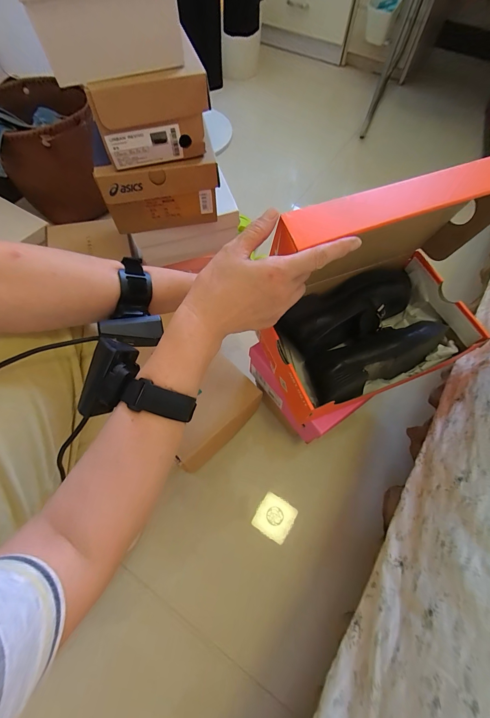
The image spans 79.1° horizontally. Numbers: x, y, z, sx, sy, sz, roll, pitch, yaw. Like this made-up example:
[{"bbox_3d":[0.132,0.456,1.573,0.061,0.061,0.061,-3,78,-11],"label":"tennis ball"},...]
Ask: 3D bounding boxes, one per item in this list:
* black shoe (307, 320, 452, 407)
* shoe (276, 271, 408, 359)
[{"bbox_3d":[0.203,-0.007,0.472,0.223,0.073,0.087,-23,66,-11],"label":"black shoe"},{"bbox_3d":[0.169,-0.079,0.493,0.225,0.062,0.088,-23,66,-11],"label":"shoe"}]

